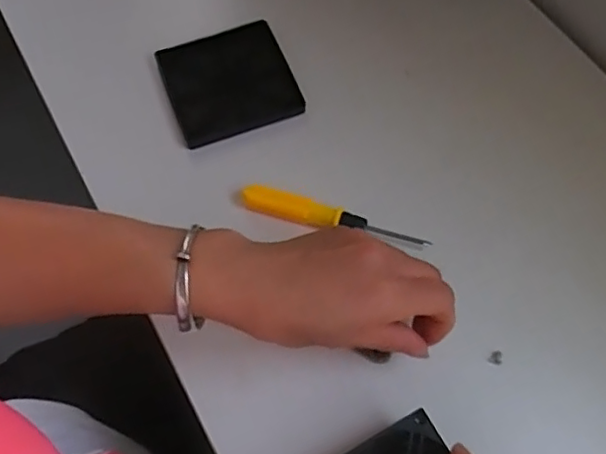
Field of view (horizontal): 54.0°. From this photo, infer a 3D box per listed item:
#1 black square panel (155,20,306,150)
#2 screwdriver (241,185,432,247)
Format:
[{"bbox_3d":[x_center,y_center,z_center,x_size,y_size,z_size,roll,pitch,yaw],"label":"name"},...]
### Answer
[{"bbox_3d":[-0.058,-0.116,0.479,0.098,0.012,0.097,-19,66,-9],"label":"black square panel"},{"bbox_3d":[0.020,-0.005,0.415,0.132,0.014,0.014,16,65,8],"label":"screwdriver"}]

